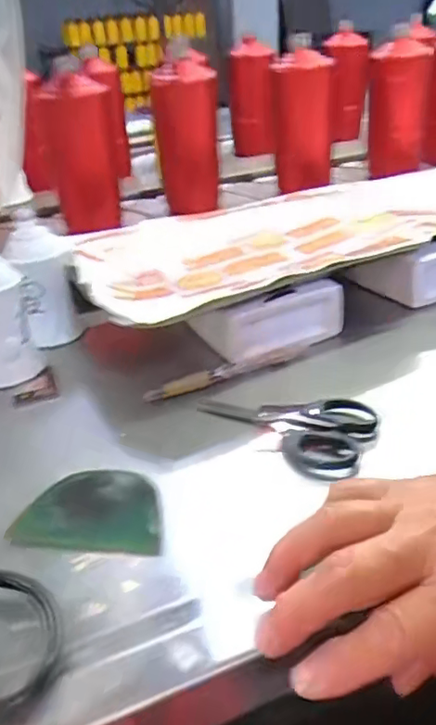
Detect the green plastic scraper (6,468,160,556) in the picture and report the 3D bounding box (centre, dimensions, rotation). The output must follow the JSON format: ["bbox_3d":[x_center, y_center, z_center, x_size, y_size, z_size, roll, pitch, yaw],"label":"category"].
[{"bbox_3d":[-0.072,0.084,0.333,0.084,0.005,0.057,1,35,9],"label":"green plastic scraper"}]

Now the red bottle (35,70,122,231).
[{"bbox_3d":[-0.165,-0.253,0.695,0.074,0.172,0.068,-8,32,-9],"label":"red bottle"}]

